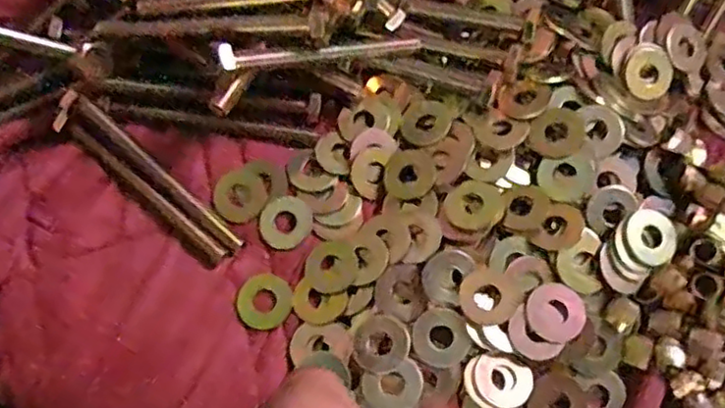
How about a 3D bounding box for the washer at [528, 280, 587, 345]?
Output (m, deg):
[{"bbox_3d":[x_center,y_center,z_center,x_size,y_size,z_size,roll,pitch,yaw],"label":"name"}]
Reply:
[{"bbox_3d":[0.082,0.046,0.282,0.023,0.004,0.024,-2,73,6],"label":"washer"}]

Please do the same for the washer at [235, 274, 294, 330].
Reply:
[{"bbox_3d":[-0.044,0.043,0.294,0.024,0.004,0.024,0,71,-1],"label":"washer"}]

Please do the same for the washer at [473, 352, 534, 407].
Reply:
[{"bbox_3d":[0.059,0.075,0.279,0.024,0.004,0.022,0,71,-1],"label":"washer"}]

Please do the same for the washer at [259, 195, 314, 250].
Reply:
[{"bbox_3d":[-0.036,0.008,0.306,0.024,0.004,0.024,0,71,-1],"label":"washer"}]

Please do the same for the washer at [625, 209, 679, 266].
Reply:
[{"bbox_3d":[0.125,0.014,0.287,0.023,0.004,0.023,0,71,-1],"label":"washer"}]

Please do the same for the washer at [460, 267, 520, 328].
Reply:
[{"bbox_3d":[0.054,0.040,0.284,0.025,0.004,0.024,0,71,-1],"label":"washer"}]

